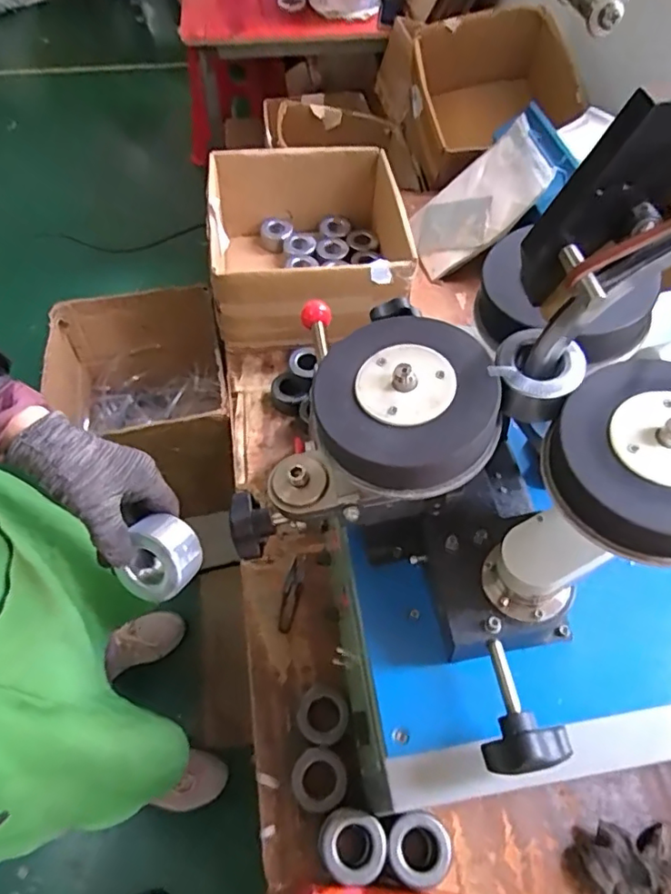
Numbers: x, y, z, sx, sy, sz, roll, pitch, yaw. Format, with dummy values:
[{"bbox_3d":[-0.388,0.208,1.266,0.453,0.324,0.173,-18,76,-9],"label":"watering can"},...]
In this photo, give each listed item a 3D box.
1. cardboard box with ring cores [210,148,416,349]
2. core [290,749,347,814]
[{"bbox_3d":[-0.048,-0.347,0.996,0.326,0.174,0.341,0,57,-2],"label":"cardboard box with ring cores"},{"bbox_3d":[-0.018,0.362,0.616,0.058,0.034,0.059,1,57,-1],"label":"core"}]

